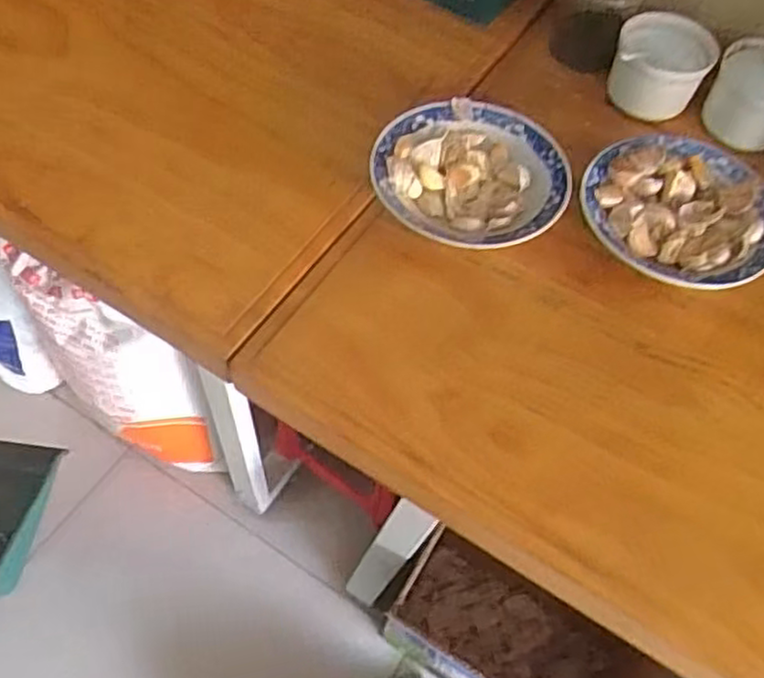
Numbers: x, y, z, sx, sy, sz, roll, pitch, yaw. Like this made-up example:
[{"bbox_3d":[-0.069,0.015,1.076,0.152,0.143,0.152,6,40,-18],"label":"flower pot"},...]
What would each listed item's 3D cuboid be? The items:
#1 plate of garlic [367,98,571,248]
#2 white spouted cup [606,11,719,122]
[{"bbox_3d":[0.079,-0.140,0.641,0.165,0.048,0.162,1,60,-2],"label":"plate of garlic"},{"bbox_3d":[0.285,-0.276,0.739,0.096,0.072,0.106,21,59,8],"label":"white spouted cup"}]

